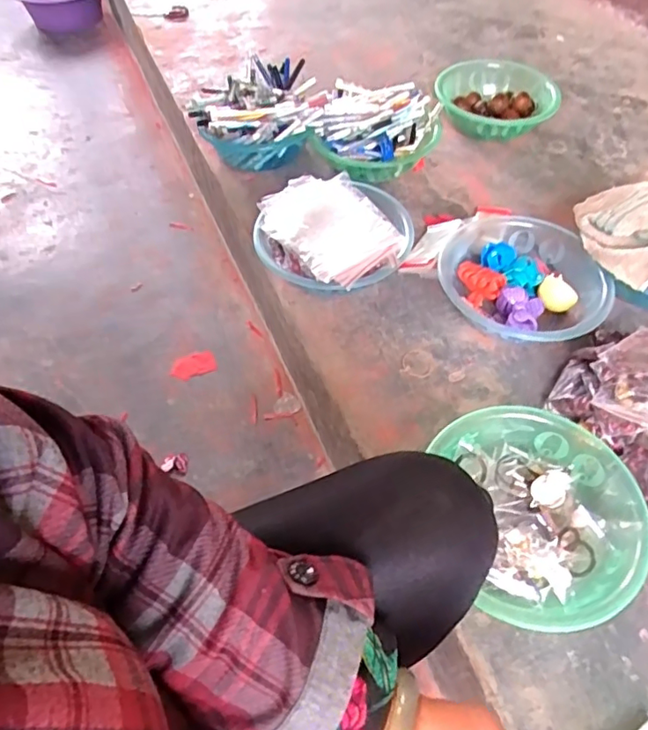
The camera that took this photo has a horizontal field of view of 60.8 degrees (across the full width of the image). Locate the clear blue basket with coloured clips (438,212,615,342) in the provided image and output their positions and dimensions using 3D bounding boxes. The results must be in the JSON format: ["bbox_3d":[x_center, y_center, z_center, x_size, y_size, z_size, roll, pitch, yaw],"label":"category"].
[{"bbox_3d":[0.290,-0.120,0.811,0.232,0.077,0.221,0,55,0],"label":"clear blue basket with coloured clips"}]

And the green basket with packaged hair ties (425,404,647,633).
[{"bbox_3d":[0.244,0.164,0.615,0.228,0.070,0.239,-9,55,-6],"label":"green basket with packaged hair ties"}]

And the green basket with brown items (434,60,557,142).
[{"bbox_3d":[0.344,-0.522,1.102,0.215,0.082,0.214,0,55,0],"label":"green basket with brown items"}]

